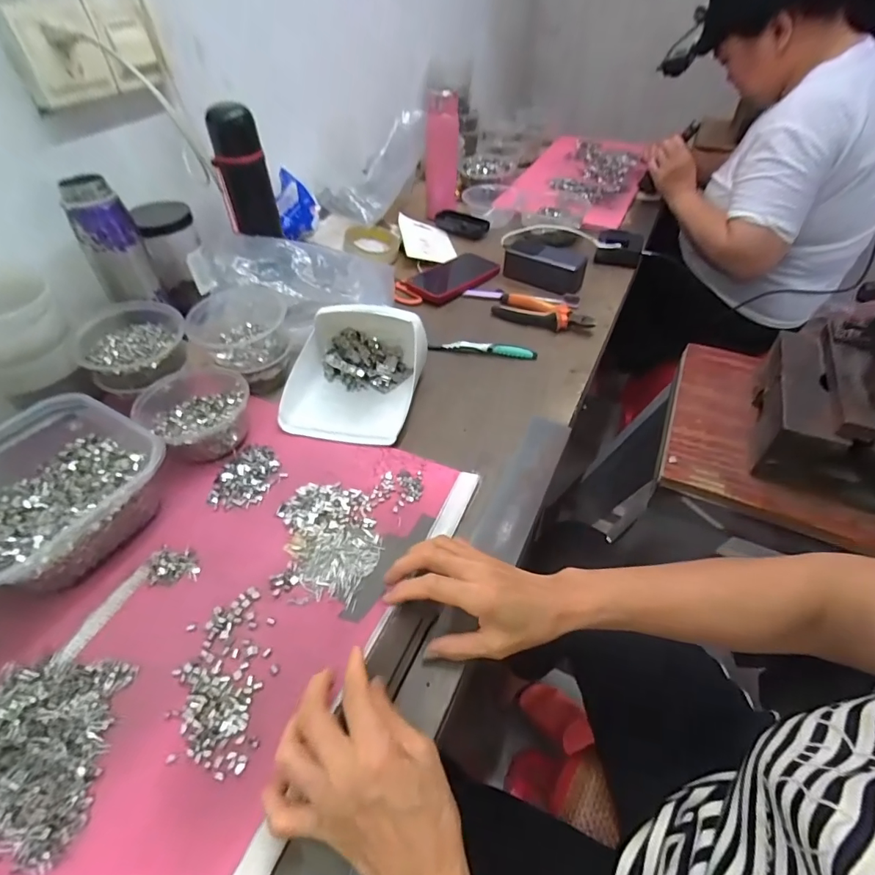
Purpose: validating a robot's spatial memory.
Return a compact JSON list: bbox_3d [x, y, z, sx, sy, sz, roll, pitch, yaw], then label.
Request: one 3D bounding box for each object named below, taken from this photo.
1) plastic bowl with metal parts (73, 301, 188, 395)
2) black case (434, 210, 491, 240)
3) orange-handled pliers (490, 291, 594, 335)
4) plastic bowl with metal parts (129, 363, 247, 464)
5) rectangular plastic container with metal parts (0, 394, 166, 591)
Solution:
[{"bbox_3d":[-0.356,-0.111,0.554,0.112,0.047,0.120,-15,48,-13],"label":"plastic bowl with metal parts"},{"bbox_3d":[0.050,-0.431,0.935,0.108,0.029,0.066,21,50,19],"label":"black case"},{"bbox_3d":[0.162,-0.189,0.712,0.150,0.022,0.061,20,50,19],"label":"orange-handled pliers"},{"bbox_3d":[-0.269,-0.029,0.530,0.131,0.048,0.111,34,55,28],"label":"plastic bowl with metal parts"},{"bbox_3d":[-0.364,0.053,0.437,0.171,0.077,0.170,24,51,21],"label":"rectangular plastic container with metal parts"}]

